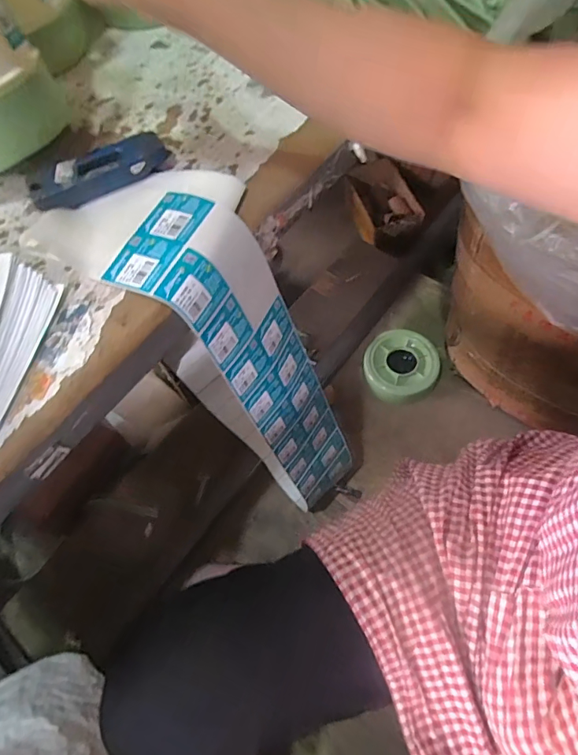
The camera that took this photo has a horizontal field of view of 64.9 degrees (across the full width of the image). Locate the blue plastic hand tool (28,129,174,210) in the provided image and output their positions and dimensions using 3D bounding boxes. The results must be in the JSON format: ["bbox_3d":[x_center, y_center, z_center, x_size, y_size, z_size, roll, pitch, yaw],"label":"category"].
[{"bbox_3d":[-0.181,-0.199,0.439,0.132,0.019,0.045,-28,65,-10],"label":"blue plastic hand tool"}]

